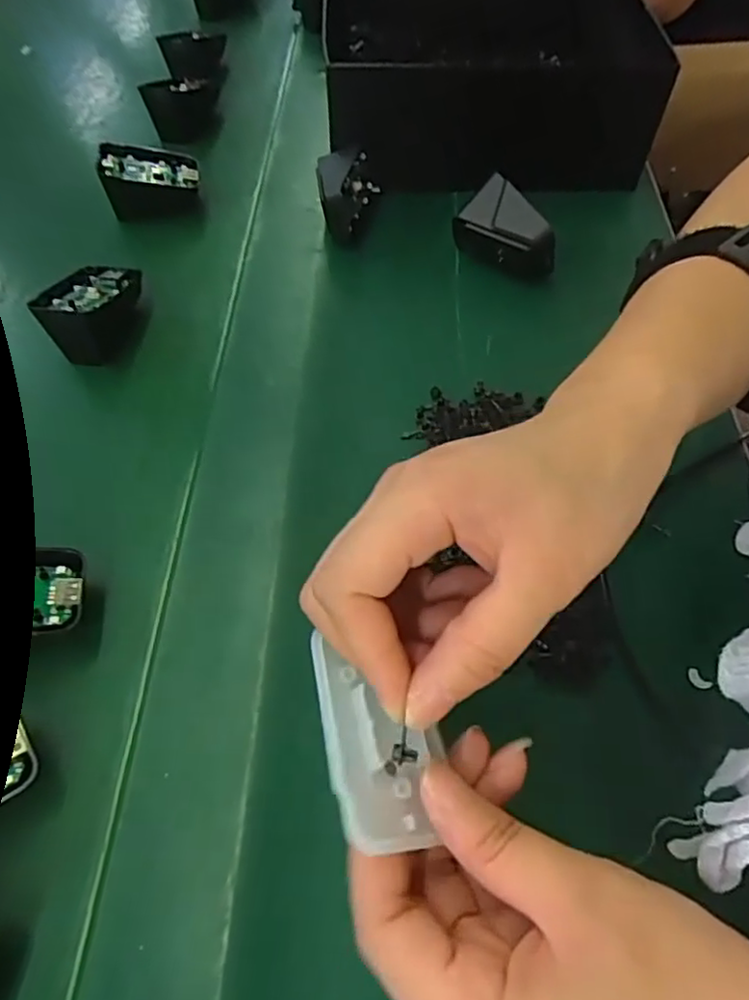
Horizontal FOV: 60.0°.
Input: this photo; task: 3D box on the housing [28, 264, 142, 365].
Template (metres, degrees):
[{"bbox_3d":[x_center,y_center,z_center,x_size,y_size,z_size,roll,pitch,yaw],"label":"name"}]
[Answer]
[{"bbox_3d":[-0.176,-0.119,0.404,0.047,0.044,0.067,0,57,1],"label":"housing"}]

